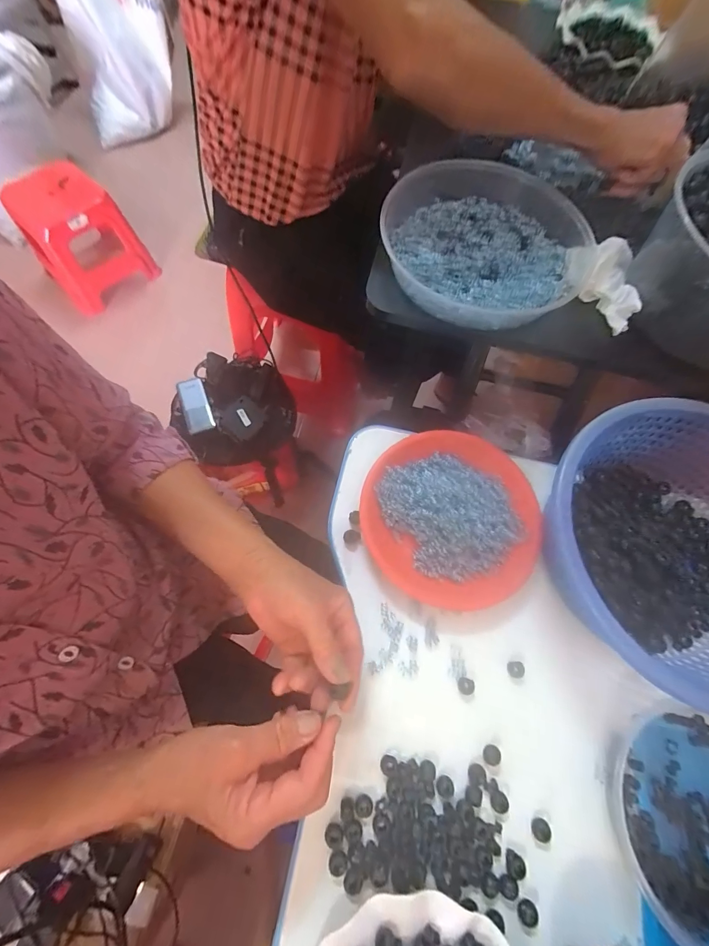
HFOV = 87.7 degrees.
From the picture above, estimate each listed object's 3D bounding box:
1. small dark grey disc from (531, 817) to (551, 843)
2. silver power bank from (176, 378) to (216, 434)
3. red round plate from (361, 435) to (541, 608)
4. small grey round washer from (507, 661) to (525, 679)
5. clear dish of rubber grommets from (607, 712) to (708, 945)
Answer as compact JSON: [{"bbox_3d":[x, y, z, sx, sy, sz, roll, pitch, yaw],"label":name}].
[{"bbox_3d":[0.165,0.316,0.326,0.016,0.007,0.016,1,69,-3],"label":"small dark grey disc"},{"bbox_3d":[-0.336,-0.143,0.780,0.054,0.015,0.114,-17,87,-9],"label":"silver power bank"},{"bbox_3d":[0.110,0.043,0.407,0.194,0.041,0.191,1,69,-3],"label":"red round plate"},{"bbox_3d":[0.162,0.197,0.370,0.016,0.006,0.015,1,69,-3],"label":"small grey round washer"},{"bbox_3d":[0.309,0.307,0.317,0.153,0.039,0.159,1,69,-3],"label":"clear dish of rubber grommets"}]

